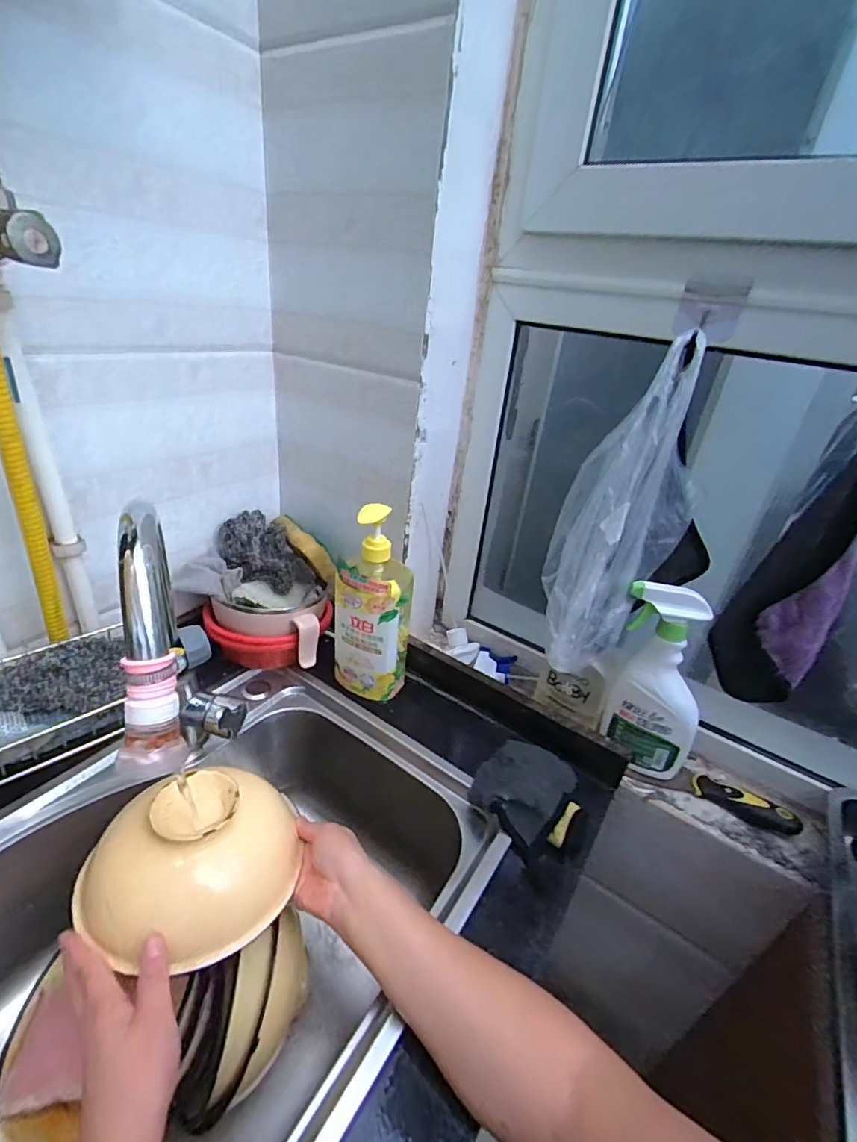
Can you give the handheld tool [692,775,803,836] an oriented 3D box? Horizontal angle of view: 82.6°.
[{"bbox_3d":[0.378,0.273,0.581,0.105,0.033,0.027,23,34,26],"label":"handheld tool"}]

